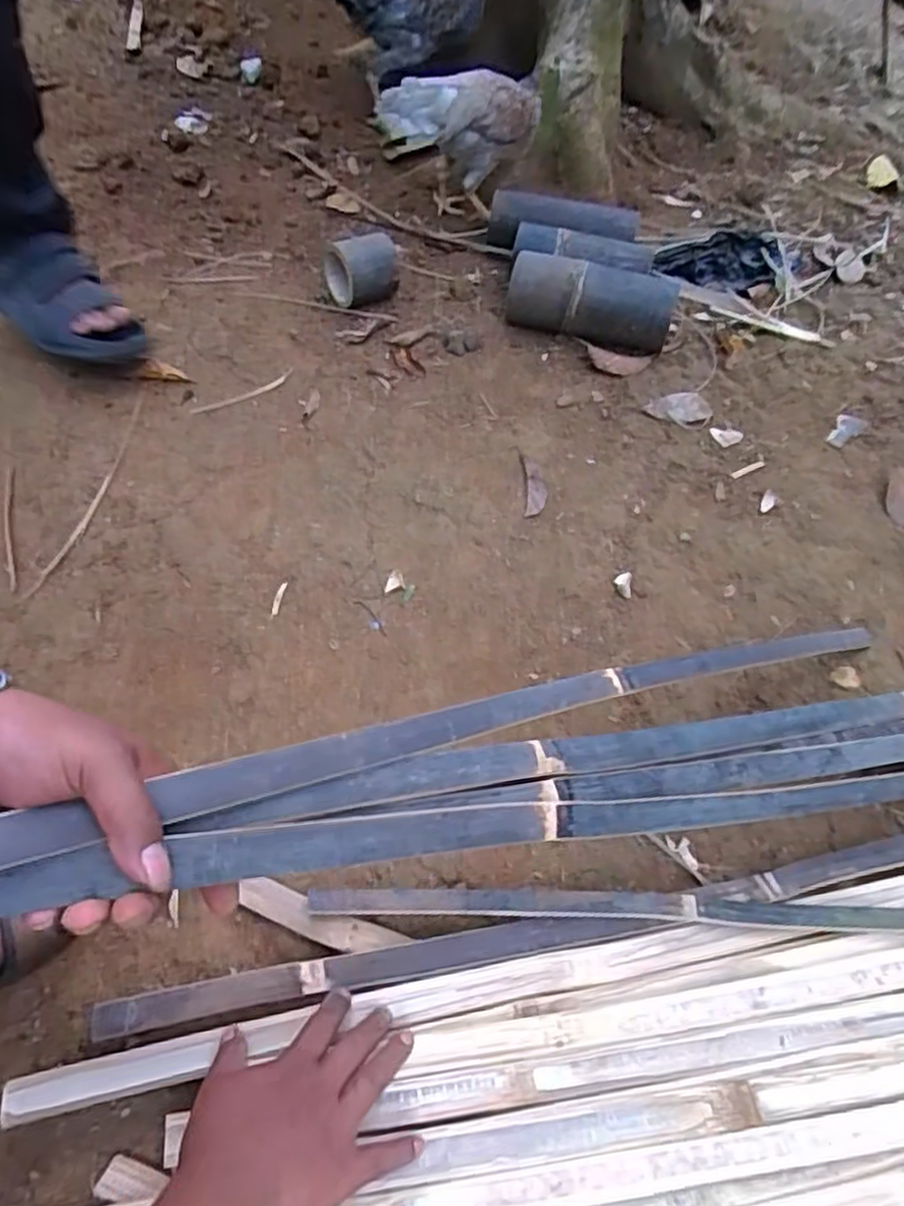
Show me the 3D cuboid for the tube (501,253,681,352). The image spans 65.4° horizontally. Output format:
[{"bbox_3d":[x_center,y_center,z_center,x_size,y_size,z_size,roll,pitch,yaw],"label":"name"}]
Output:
[{"bbox_3d":[0.213,-0.468,1.085,0.249,0.102,0.103,9,54,4],"label":"tube"}]

